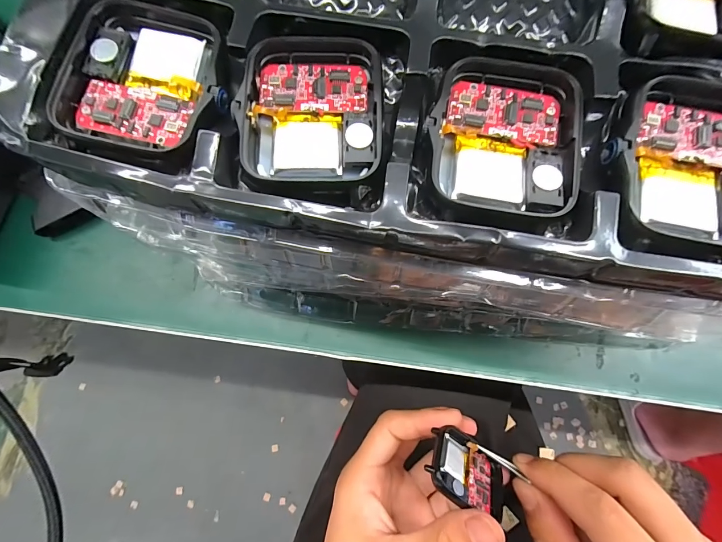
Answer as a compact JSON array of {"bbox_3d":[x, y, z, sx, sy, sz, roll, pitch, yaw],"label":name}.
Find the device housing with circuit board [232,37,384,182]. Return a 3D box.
[{"bbox_3d":[-0.013,-0.044,0.091,0.036,0.009,0.040,3,74,-1],"label":"device housing with circuit board"}]

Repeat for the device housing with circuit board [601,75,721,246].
[{"bbox_3d":[0.086,-0.028,0.084,0.044,0.007,0.043,3,74,-1],"label":"device housing with circuit board"}]

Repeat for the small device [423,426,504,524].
[{"bbox_3d":[0.058,0.110,0.184,0.045,0.007,0.037,34,38,-6],"label":"small device"}]

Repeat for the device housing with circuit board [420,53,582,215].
[{"bbox_3d":[0.038,-0.037,0.089,0.037,0.007,0.043,13,74,2],"label":"device housing with circuit board"}]

